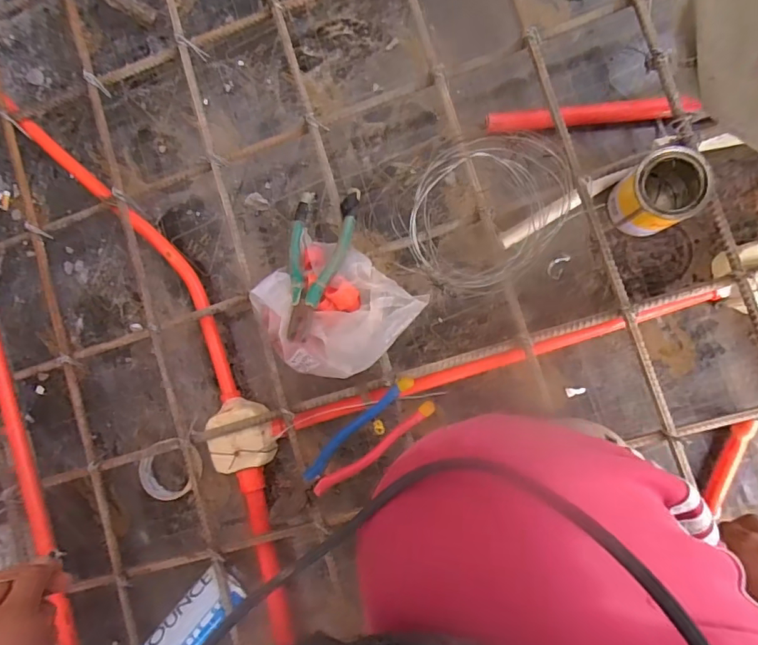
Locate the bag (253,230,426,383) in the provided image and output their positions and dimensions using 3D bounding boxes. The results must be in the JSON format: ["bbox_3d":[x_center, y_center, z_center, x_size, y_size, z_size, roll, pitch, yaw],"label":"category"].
[{"bbox_3d":[-0.069,-0.012,0.642,0.186,0.055,0.180,40,93,8],"label":"bag"}]

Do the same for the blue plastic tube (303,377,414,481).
[{"bbox_3d":[-0.029,0.134,0.625,0.181,0.021,0.023,-44,82,4],"label":"blue plastic tube"}]

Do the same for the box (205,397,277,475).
[{"bbox_3d":[-0.193,0.157,0.703,0.091,0.055,0.099,-13,86,8],"label":"box"}]

